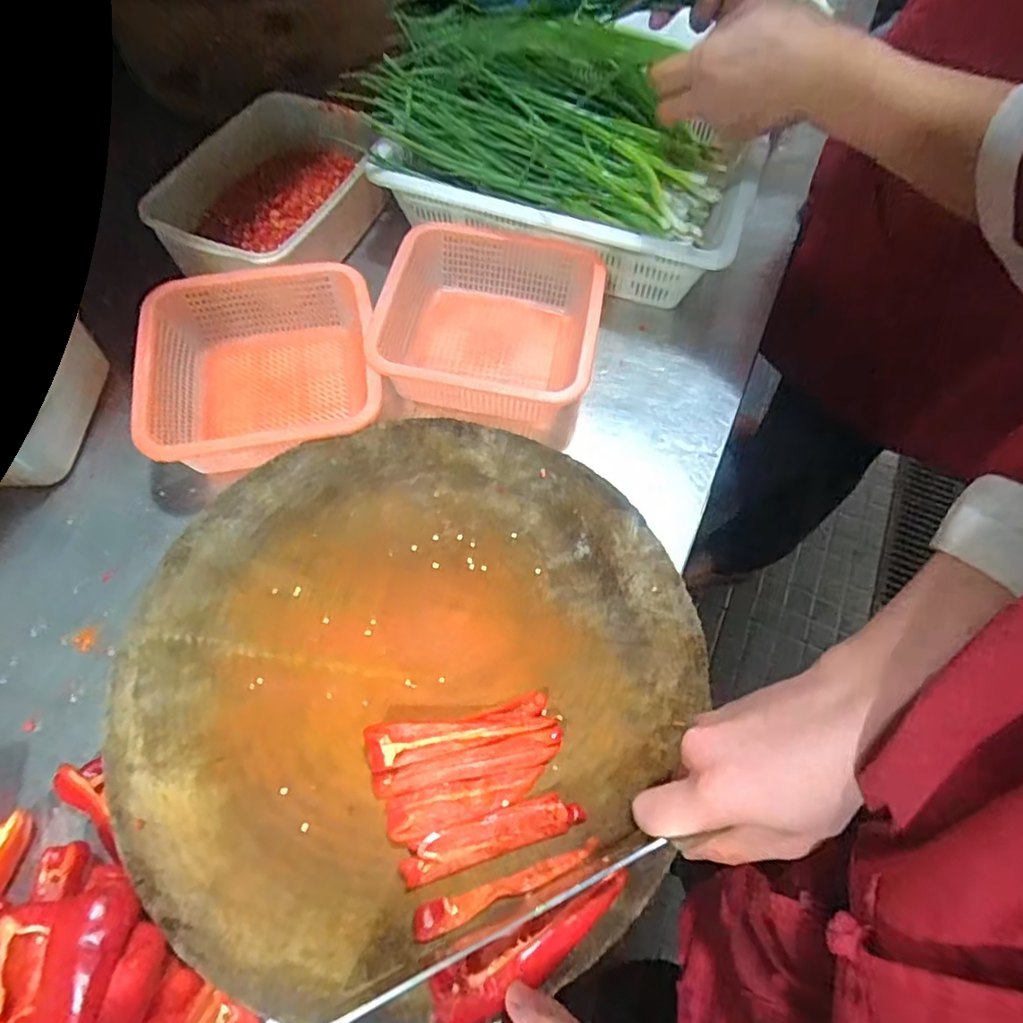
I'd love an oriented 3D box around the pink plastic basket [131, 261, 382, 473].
[{"bbox_3d":[-0.235,-0.135,0.576,0.207,0.067,0.207,-11,64,-6],"label":"pink plastic basket"}]

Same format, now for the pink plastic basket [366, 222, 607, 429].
[{"bbox_3d":[-0.021,-0.185,0.610,0.206,0.082,0.204,11,64,5],"label":"pink plastic basket"}]

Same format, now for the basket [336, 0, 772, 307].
[{"bbox_3d":[0.033,-0.392,0.654,0.438,0.153,0.246,23,65,10],"label":"basket"}]

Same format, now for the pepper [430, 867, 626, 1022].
[{"bbox_3d":[0.015,0.248,0.343,0.122,0.015,0.029,-20,65,-23],"label":"pepper"}]

